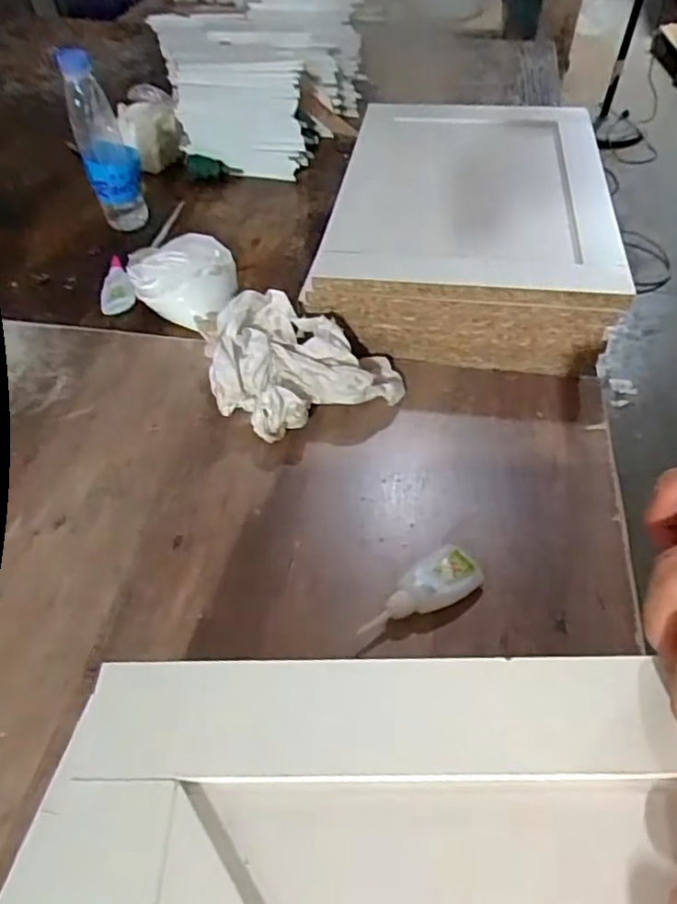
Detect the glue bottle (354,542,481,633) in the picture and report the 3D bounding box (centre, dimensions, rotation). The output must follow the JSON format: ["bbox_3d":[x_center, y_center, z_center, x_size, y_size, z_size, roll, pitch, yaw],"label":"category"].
[{"bbox_3d":[0.056,0.100,0.449,0.094,0.019,0.042,-24,53,-19],"label":"glue bottle"}]

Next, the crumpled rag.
[{"bbox_3d":[-0.031,-0.087,0.565,0.166,0.093,0.106,-20,52,-16],"label":"crumpled rag"}]

